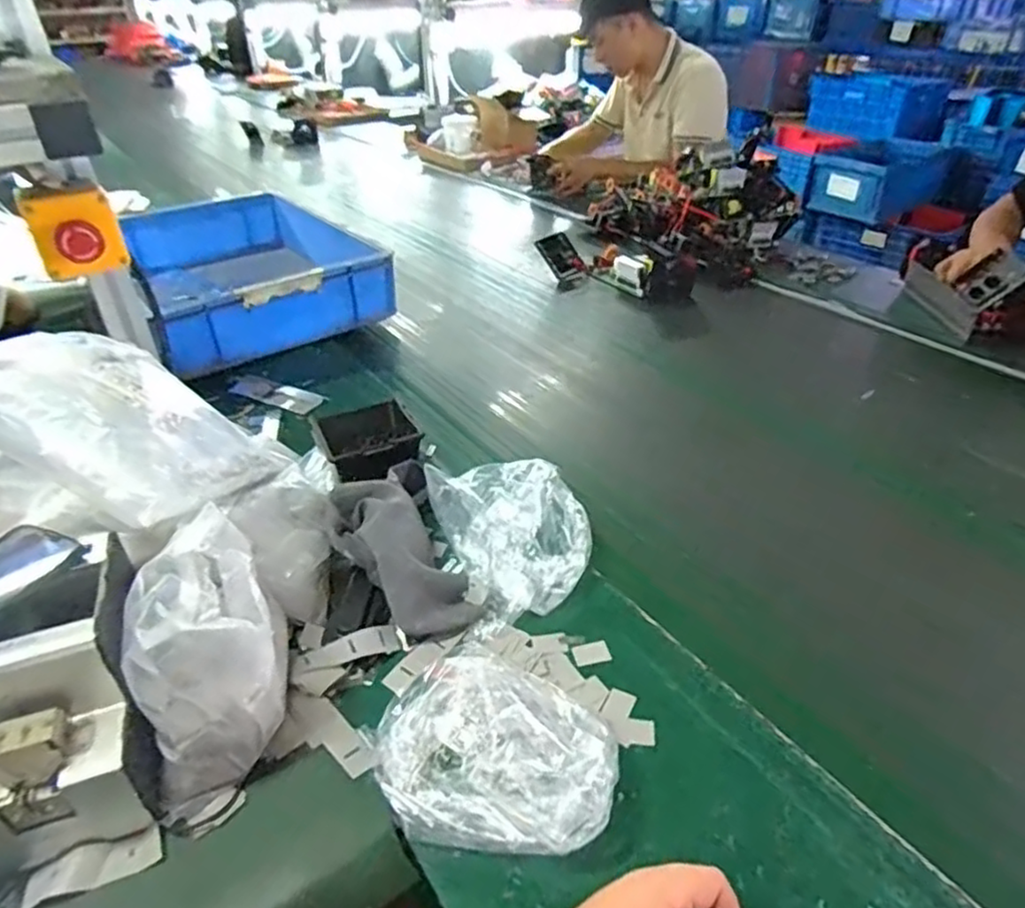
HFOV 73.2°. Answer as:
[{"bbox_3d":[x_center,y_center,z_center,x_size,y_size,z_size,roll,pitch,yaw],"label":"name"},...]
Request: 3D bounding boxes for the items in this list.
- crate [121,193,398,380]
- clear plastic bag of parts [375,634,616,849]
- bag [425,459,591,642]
[{"bbox_3d":[-0.504,-0.360,1.354,0.381,0.151,0.647,-19,38,-24],"label":"crate"},{"bbox_3d":[-0.012,0.225,0.528,0.185,0.051,0.143,14,37,21],"label":"clear plastic bag of parts"},{"bbox_3d":[0.007,0.080,0.725,0.153,0.065,0.184,-12,36,-15],"label":"bag"}]

